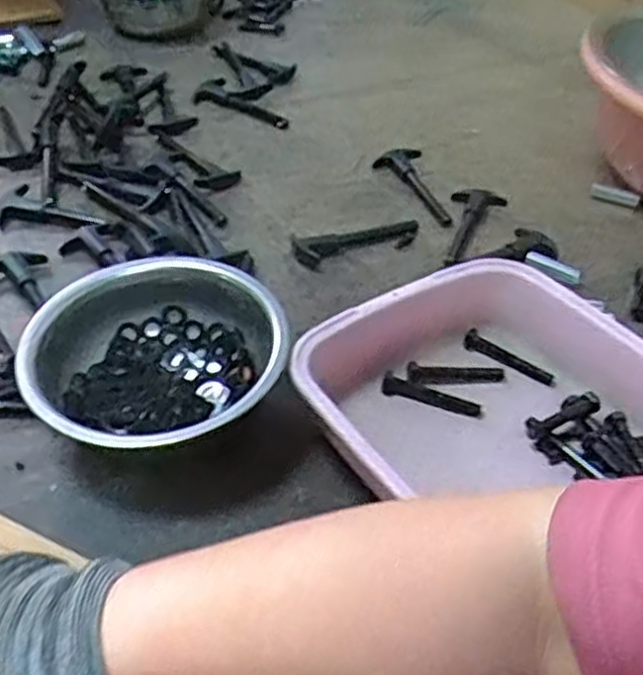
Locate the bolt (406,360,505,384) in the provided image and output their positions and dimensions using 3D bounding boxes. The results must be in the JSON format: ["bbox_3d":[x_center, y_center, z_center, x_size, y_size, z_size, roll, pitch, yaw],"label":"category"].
[{"bbox_3d":[0.101,0.027,0.586,0.077,0.012,0.020,-2,42,-8],"label":"bolt"}]

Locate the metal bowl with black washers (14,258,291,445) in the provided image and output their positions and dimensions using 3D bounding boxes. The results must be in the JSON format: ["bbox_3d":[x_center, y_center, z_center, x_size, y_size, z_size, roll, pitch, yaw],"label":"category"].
[{"bbox_3d":[-0.112,0.020,0.527,0.169,0.074,0.166,7,41,2],"label":"metal bowl with black washers"}]

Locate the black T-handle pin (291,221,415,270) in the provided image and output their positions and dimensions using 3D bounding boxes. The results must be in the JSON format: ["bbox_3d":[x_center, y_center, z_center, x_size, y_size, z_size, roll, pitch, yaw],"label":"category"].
[{"bbox_3d":[0.035,-0.090,0.728,0.130,0.021,0.036,-11,44,-18],"label":"black T-handle pin"}]

